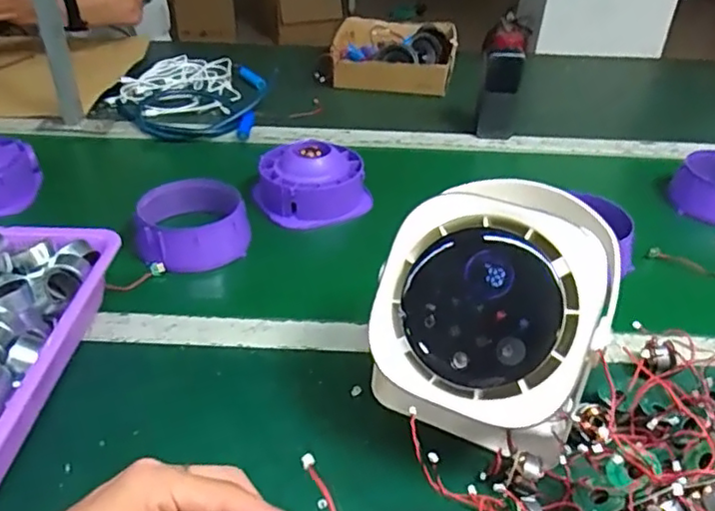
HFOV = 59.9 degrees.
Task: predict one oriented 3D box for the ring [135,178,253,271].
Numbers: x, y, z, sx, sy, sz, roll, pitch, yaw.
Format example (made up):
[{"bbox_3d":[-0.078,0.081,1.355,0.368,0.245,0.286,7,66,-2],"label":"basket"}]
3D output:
[{"bbox_3d":[-0.184,-0.036,0.695,0.115,0.049,0.107,1,36,-1],"label":"ring"}]

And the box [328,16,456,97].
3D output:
[{"bbox_3d":[0.064,-0.362,1.122,0.220,0.072,0.202,4,36,3],"label":"box"}]

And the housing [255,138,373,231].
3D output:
[{"bbox_3d":[-0.059,-0.098,0.786,0.134,0.080,0.115,-7,37,-12],"label":"housing"}]

